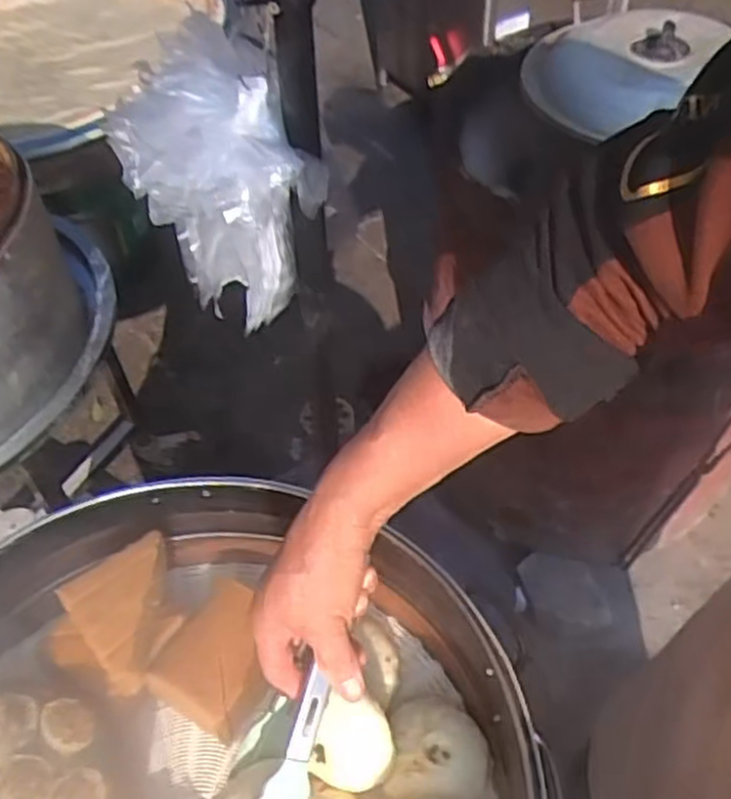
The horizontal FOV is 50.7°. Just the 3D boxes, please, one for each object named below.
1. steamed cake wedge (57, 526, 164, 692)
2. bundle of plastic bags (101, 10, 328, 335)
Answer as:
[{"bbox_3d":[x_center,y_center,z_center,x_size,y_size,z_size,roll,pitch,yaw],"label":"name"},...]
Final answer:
[{"bbox_3d":[-0.190,0.173,0.638,0.089,0.038,0.098,-28,55,-28],"label":"steamed cake wedge"},{"bbox_3d":[-0.128,-0.191,0.705,0.173,0.210,0.163,-3,47,-8],"label":"bundle of plastic bags"}]

